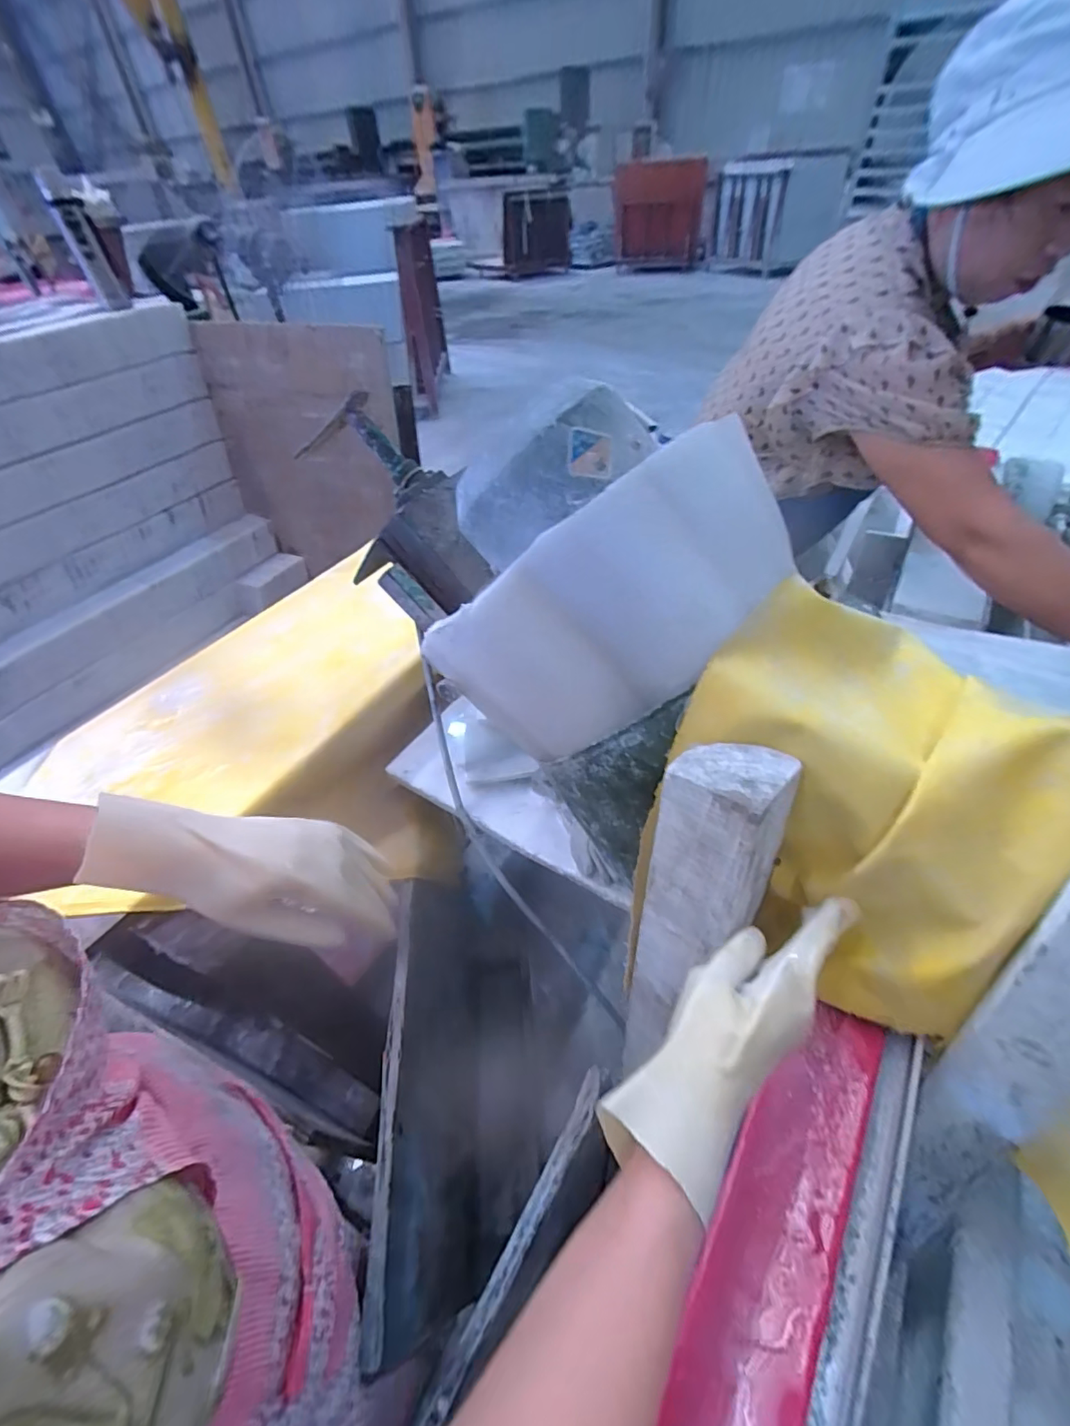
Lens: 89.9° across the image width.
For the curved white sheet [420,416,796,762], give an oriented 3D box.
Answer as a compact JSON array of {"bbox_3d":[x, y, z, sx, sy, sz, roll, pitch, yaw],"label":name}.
[{"bbox_3d":[0.057,-0.078,0.393,0.264,0.143,0.070,-39,13,6],"label":"curved white sheet"}]

